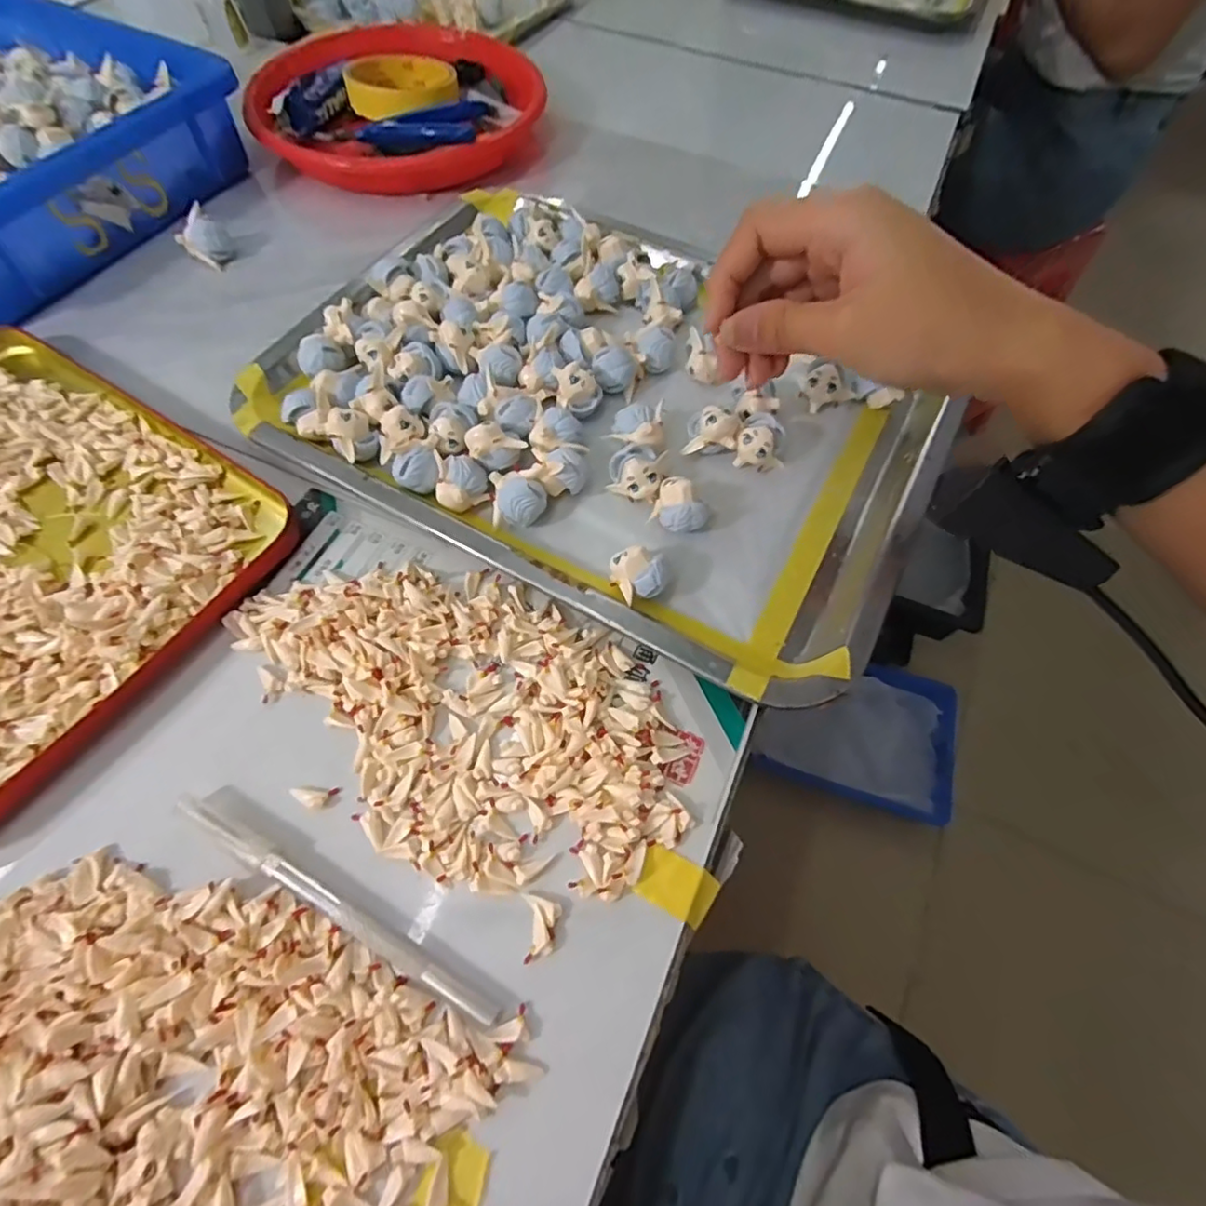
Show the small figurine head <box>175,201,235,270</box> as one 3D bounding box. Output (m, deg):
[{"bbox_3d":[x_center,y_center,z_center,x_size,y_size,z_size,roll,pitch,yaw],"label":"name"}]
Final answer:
[{"bbox_3d":[-0.259,-0.237,0.388,0.024,0.027,0.024,23,64,8],"label":"small figurine head"}]

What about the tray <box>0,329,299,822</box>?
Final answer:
[{"bbox_3d":[-0.307,-0.033,0.286,0.261,0.019,0.199,31,65,11],"label":"tray"}]

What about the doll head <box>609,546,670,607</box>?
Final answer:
[{"bbox_3d":[0.016,-0.012,0.273,0.024,0.022,0.023,-2,63,-5],"label":"doll head"}]

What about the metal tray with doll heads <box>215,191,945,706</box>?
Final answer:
[{"bbox_3d":[0.004,-0.116,0.327,0.337,0.028,0.249,29,65,10],"label":"metal tray with doll heads"}]

